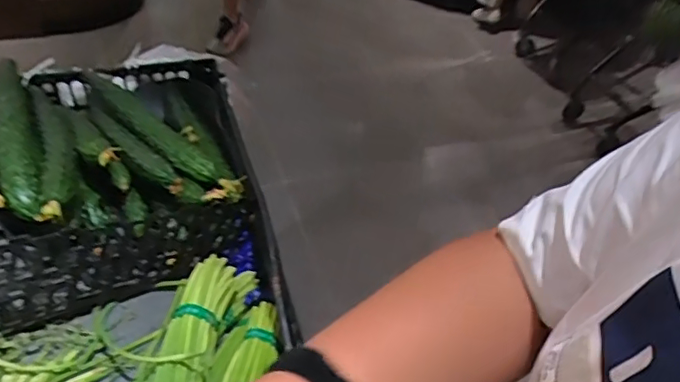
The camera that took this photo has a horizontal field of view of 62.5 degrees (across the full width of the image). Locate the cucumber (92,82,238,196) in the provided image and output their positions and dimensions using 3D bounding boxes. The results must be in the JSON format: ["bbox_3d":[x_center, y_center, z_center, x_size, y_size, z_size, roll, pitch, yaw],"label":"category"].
[{"bbox_3d":[-0.243,-0.077,0.730,0.299,0.037,0.052,33,51,23],"label":"cucumber"}]

